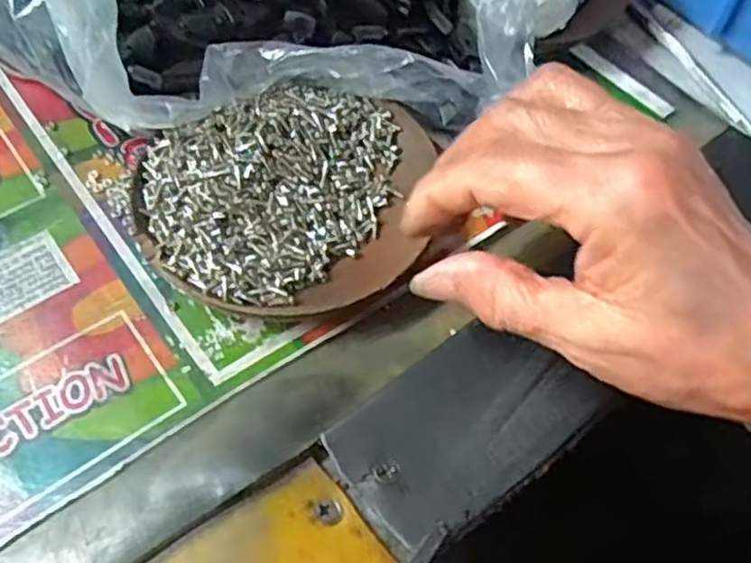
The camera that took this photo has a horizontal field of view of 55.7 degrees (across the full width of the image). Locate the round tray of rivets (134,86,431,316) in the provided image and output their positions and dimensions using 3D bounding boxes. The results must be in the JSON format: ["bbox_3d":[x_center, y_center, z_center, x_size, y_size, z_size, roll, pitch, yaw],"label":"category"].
[{"bbox_3d":[-0.027,-0.030,0.269,0.115,0.026,0.093,-23,63,-17],"label":"round tray of rivets"}]

